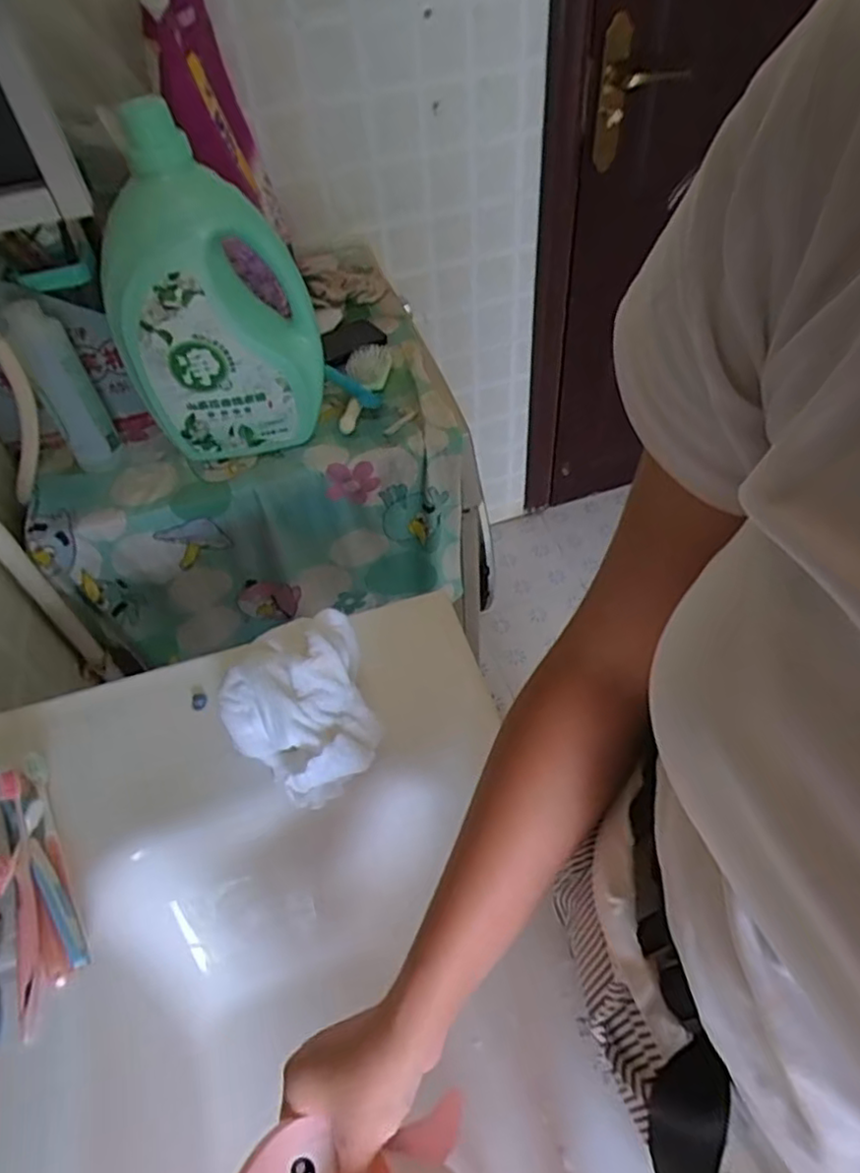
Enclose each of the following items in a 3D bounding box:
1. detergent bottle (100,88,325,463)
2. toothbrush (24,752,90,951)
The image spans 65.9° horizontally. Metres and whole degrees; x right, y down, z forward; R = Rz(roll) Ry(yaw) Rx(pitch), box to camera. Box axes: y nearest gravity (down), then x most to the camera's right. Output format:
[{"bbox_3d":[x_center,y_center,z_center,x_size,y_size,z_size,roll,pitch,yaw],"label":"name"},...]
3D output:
[{"bbox_3d":[-0.242,-0.313,0.742,0.204,0.334,0.103,-6,50,0],"label":"detergent bottle"},{"bbox_3d":[-0.294,0.203,0.520,0.013,0.019,0.169,-27,53,-16],"label":"toothbrush"}]

